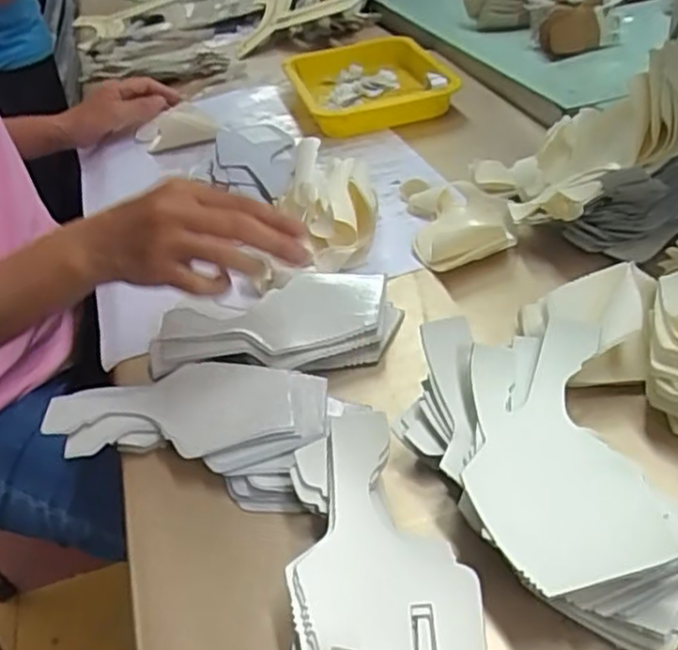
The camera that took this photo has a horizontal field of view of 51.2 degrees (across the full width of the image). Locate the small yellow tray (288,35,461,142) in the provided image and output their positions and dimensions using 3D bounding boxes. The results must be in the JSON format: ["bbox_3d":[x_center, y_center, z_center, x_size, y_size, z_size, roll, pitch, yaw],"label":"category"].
[{"bbox_3d":[0.039,-0.330,0.966,0.188,0.042,0.253,-14,38,-8],"label":"small yellow tray"}]

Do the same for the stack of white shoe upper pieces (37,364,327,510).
[{"bbox_3d":[-0.103,0.066,0.515,0.201,0.036,0.106,8,41,19],"label":"stack of white shoe upper pieces"}]

